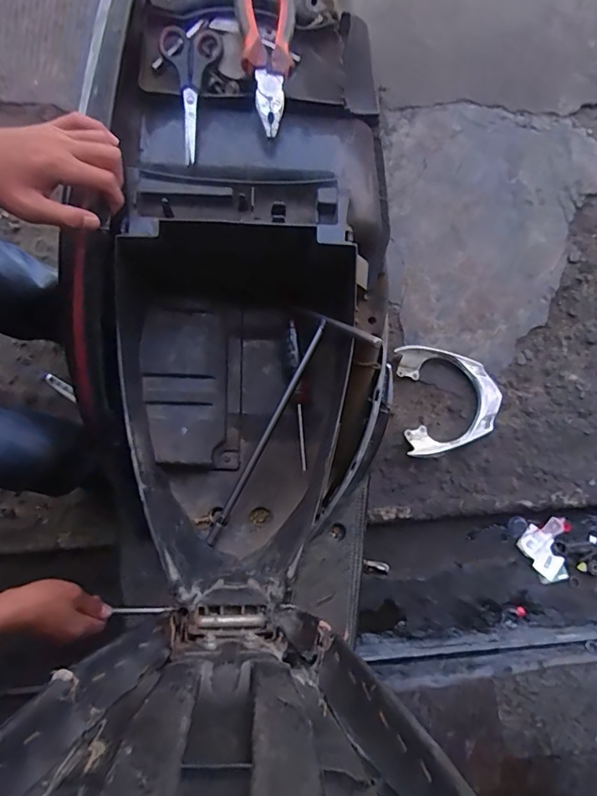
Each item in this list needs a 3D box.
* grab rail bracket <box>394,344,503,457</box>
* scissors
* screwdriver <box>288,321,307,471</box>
[{"bbox_3d":[0.376,0.000,1.193,0.253,0.052,0.271,-6,78,-2],"label":"grab rail bracket"},{"bbox_3d":[-0.107,-0.306,0.485,0.058,0.015,0.137,0,87,-10],"label":"scissors"},{"bbox_3d":[0.001,-0.004,0.596,0.018,0.020,0.178,-5,91,-2],"label":"screwdriver"}]

